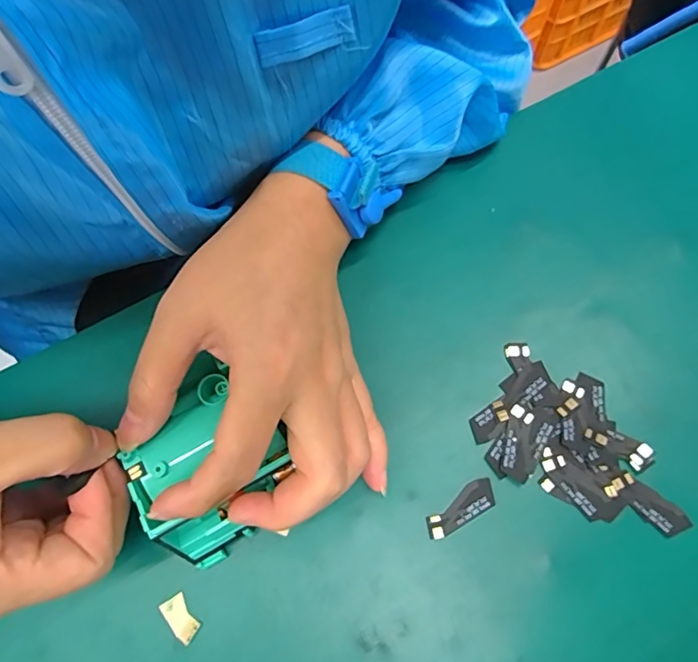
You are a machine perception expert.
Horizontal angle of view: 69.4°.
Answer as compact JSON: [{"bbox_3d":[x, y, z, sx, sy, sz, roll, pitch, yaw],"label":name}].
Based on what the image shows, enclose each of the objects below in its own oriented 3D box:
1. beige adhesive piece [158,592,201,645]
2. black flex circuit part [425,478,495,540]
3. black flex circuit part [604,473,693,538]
[{"bbox_3d":[-0.077,0.132,0.231,0.011,0.004,0.021,-37,69,-15],"label":"beige adhesive piece"},{"bbox_3d":[0.053,0.085,0.239,0.037,0.004,0.014,-30,72,-8],"label":"black flex circuit part"},{"bbox_3d":[0.140,0.082,0.235,0.038,0.004,0.014,34,75,13],"label":"black flex circuit part"}]

